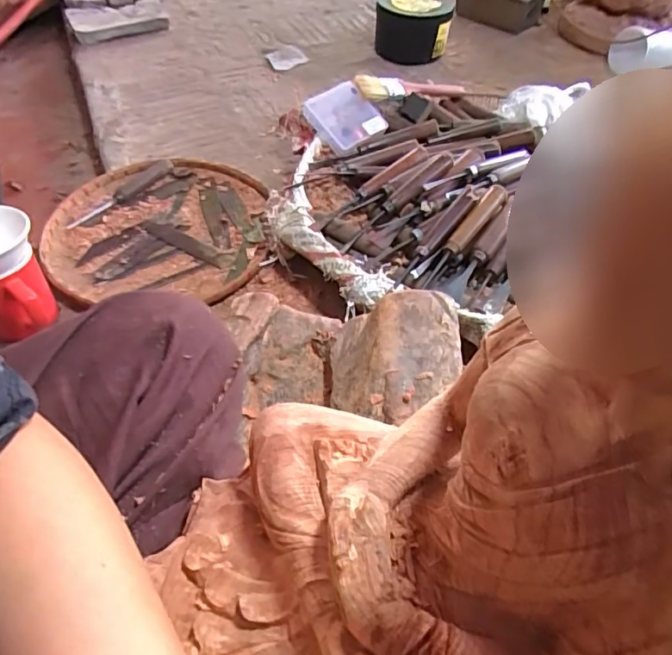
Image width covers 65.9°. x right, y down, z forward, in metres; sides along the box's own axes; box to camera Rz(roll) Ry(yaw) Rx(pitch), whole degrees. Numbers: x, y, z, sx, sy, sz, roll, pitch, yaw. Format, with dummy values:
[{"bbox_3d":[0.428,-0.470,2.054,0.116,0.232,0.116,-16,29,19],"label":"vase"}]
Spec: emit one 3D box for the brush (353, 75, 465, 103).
[{"bbox_3d":[0.109,-0.352,0.767,0.175,0.026,0.045,-9,49,-23],"label":"brush"}]

